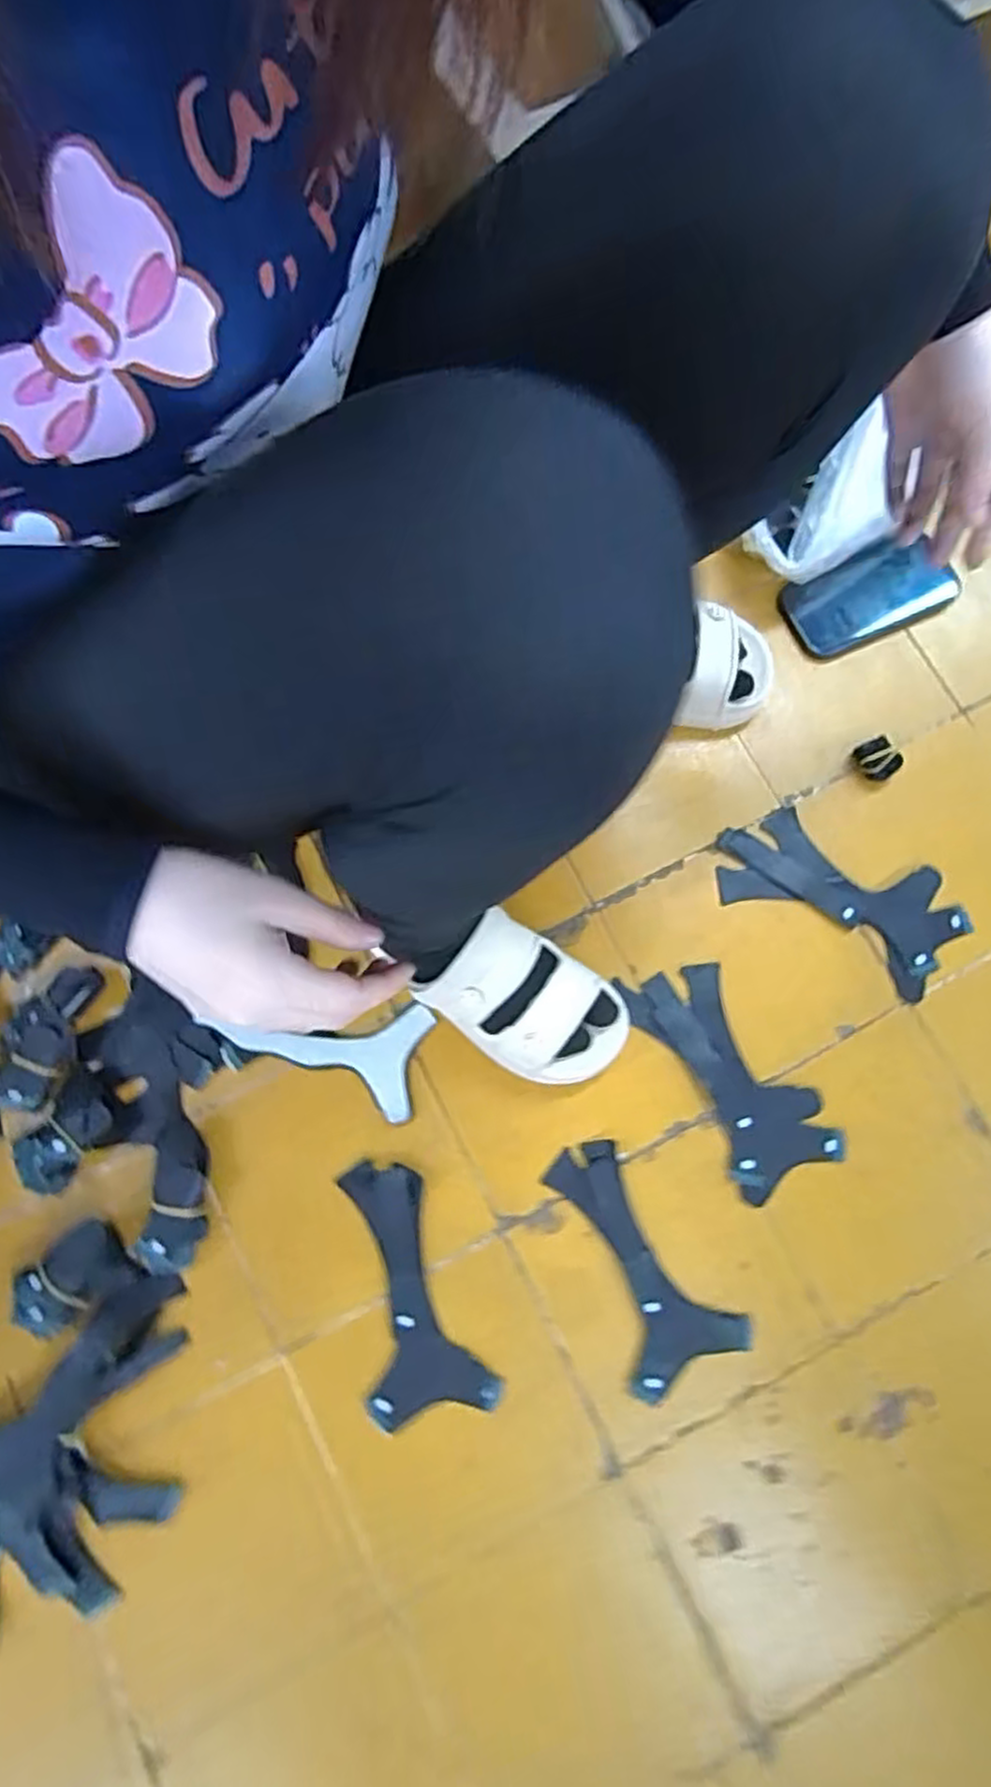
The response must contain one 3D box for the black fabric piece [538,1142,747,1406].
[{"bbox_3d":[0.114,0.294,0.607,0.096,0.006,0.189,-28,79,-4],"label":"black fabric piece"}]

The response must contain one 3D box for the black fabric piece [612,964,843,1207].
[{"bbox_3d":[0.194,0.148,0.635,0.092,0.007,0.202,-33,80,-5],"label":"black fabric piece"}]

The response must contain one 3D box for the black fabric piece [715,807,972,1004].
[{"bbox_3d":[0.300,-0.001,0.666,0.211,0.005,0.105,29,81,7],"label":"black fabric piece"}]

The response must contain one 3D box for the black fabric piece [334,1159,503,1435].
[{"bbox_3d":[-0.073,0.314,0.602,0.093,0.006,0.195,-18,79,-2],"label":"black fabric piece"}]

